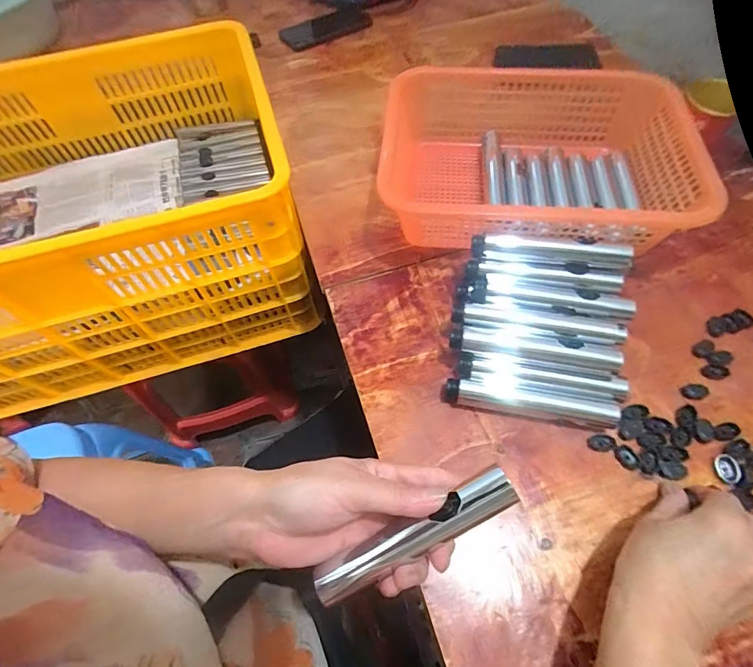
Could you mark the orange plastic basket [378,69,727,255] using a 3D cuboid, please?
[{"bbox_3d":[0.189,-0.198,0.484,0.349,0.095,0.233,-2,60,2],"label":"orange plastic basket"}]

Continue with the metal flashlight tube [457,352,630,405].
[{"bbox_3d":[0.154,0.043,0.389,0.148,0.024,0.028,8,61,8],"label":"metal flashlight tube"}]

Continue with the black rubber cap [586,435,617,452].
[{"bbox_3d":[0.202,0.098,0.368,0.024,0.004,0.014,1,60,3],"label":"black rubber cap"}]

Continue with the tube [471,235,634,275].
[{"bbox_3d":[0.172,-0.080,0.411,0.148,0.025,0.021,8,61,8],"label":"tube"}]

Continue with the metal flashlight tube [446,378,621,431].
[{"bbox_3d":[0.139,0.063,0.376,0.151,0.019,0.023,8,61,8],"label":"metal flashlight tube"}]

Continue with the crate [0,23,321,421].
[{"bbox_3d":[-0.438,-0.170,0.648,0.600,0.308,0.403,-16,60,-6],"label":"crate"}]

